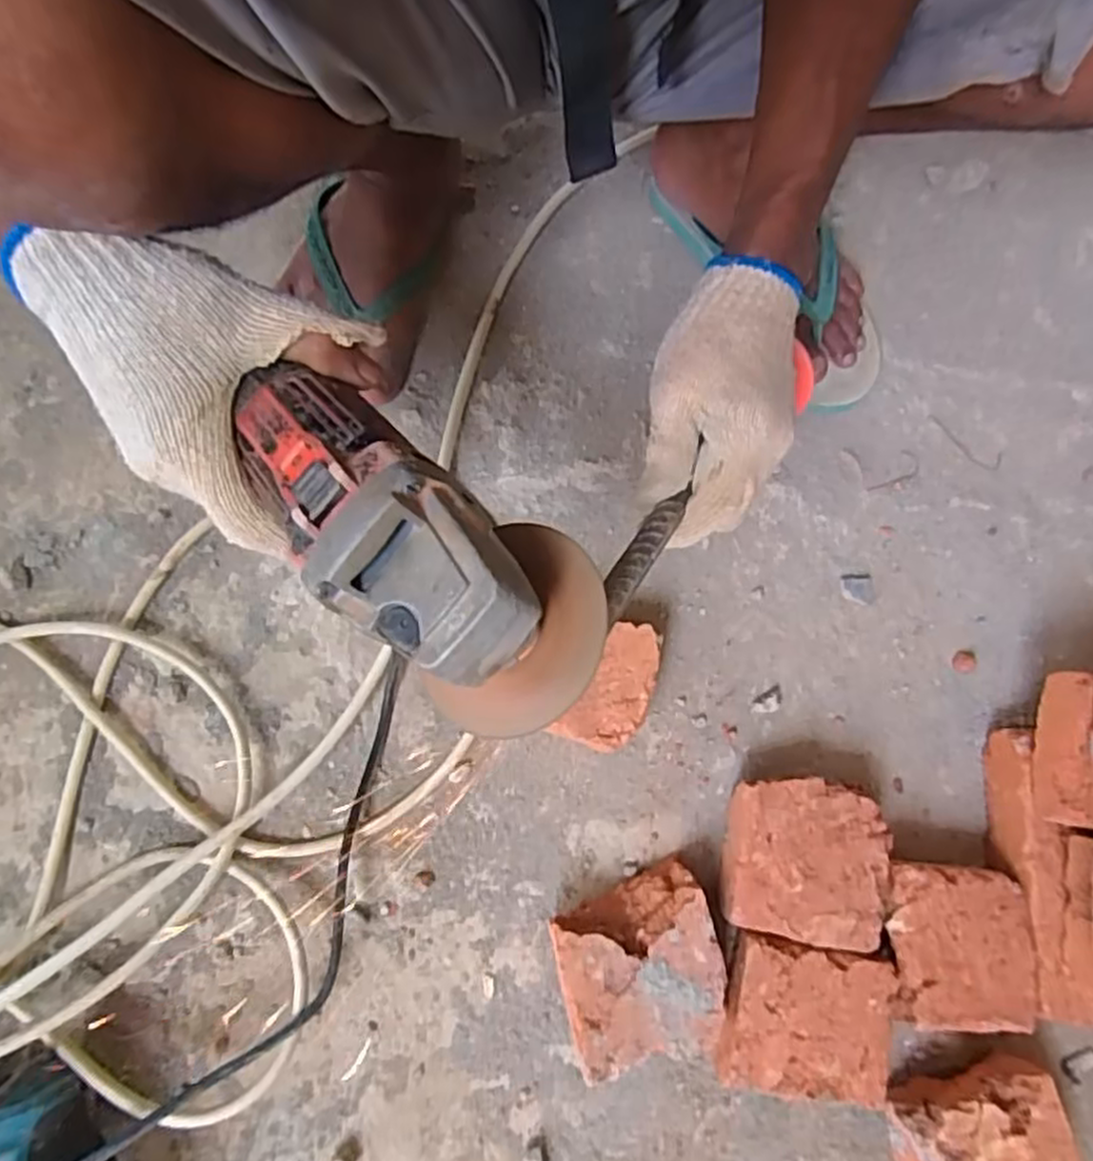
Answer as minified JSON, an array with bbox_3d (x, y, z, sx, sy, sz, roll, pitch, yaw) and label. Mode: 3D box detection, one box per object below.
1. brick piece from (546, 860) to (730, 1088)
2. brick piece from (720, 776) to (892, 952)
[{"bbox_3d":[0.061,0.266,0.524,0.109,0.052,0.109,-12,80,-9],"label":"brick piece"},{"bbox_3d":[0.183,0.199,0.551,0.111,0.055,0.107,1,77,-5],"label":"brick piece"}]

